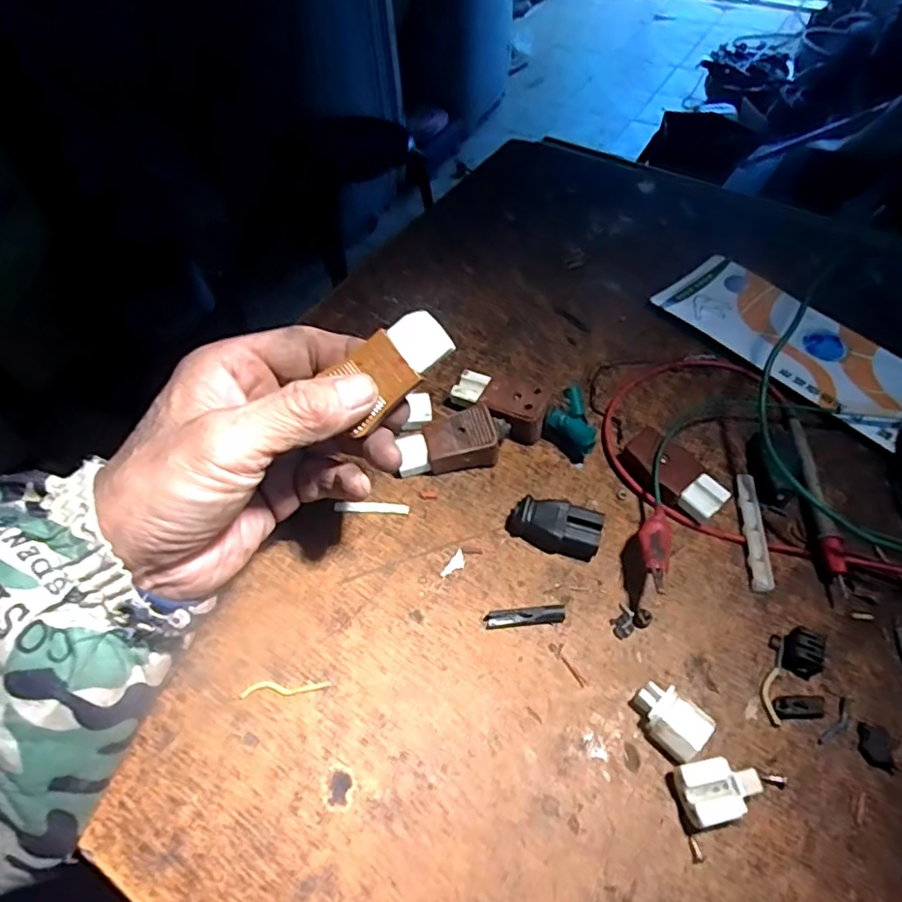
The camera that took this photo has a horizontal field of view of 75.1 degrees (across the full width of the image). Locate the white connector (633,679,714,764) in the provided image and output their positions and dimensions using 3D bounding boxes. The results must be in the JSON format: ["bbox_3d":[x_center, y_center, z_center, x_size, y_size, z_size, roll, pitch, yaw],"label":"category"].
[{"bbox_3d":[0.096,0.119,0.260,0.023,0.015,0.030,-39,61,-24],"label":"white connector"}]

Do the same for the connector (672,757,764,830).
[{"bbox_3d":[0.111,0.141,0.244,0.031,0.014,0.023,-12,54,-7],"label":"connector"}]

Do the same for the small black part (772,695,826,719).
[{"bbox_3d":[0.158,0.116,0.266,0.022,0.007,0.010,-4,53,0],"label":"small black part"}]

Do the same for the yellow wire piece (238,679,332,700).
[{"bbox_3d":[-0.078,0.110,0.274,0.041,0.004,0.008,-5,53,-1],"label":"yellow wire piece"}]

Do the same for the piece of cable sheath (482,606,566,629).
[{"bbox_3d":[0.037,0.082,0.291,0.039,0.008,0.008,-1,54,-3],"label":"piece of cable sheath"}]

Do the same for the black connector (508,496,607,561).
[{"bbox_3d":[0.055,0.041,0.314,0.048,0.017,0.029,12,55,11],"label":"black connector"}]

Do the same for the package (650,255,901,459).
[{"bbox_3d":[0.244,-0.066,0.395,0.086,0.012,0.209,-33,61,-23],"label":"package"}]

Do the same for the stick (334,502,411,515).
[{"bbox_3d":[-0.044,0.032,0.328,0.040,0.004,0.006,-1,53,1],"label":"stick"}]

